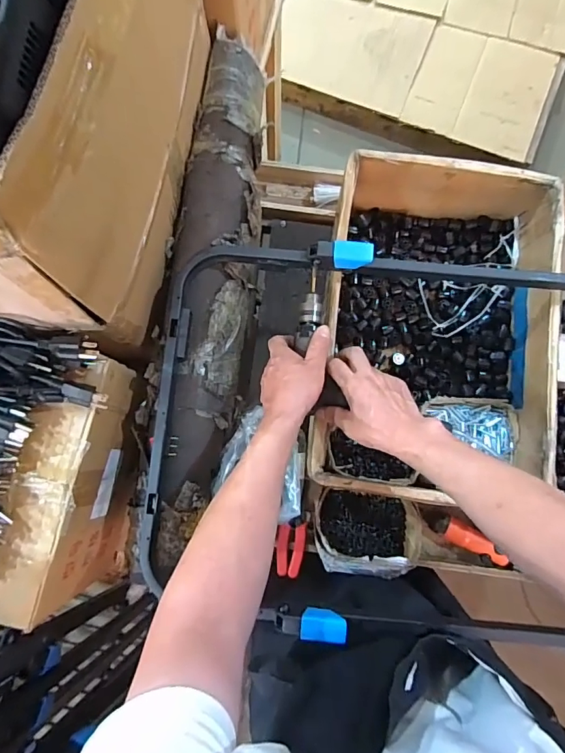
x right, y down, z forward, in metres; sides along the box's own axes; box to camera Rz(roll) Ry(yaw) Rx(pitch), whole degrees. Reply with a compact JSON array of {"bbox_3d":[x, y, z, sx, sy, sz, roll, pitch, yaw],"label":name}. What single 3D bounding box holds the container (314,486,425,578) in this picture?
[{"bbox_3d":[0.142,0.270,0.766,0.174,0.070,0.137,7,82,1],"label":"container"}]

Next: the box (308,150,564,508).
[{"bbox_3d":[0.244,-0.071,0.755,0.340,0.168,0.518,7,82,1],"label":"box"}]

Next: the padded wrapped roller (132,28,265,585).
[{"bbox_3d":[-0.109,-0.139,0.683,0.132,0.094,0.821,7,82,1],"label":"padded wrapped roller"}]

